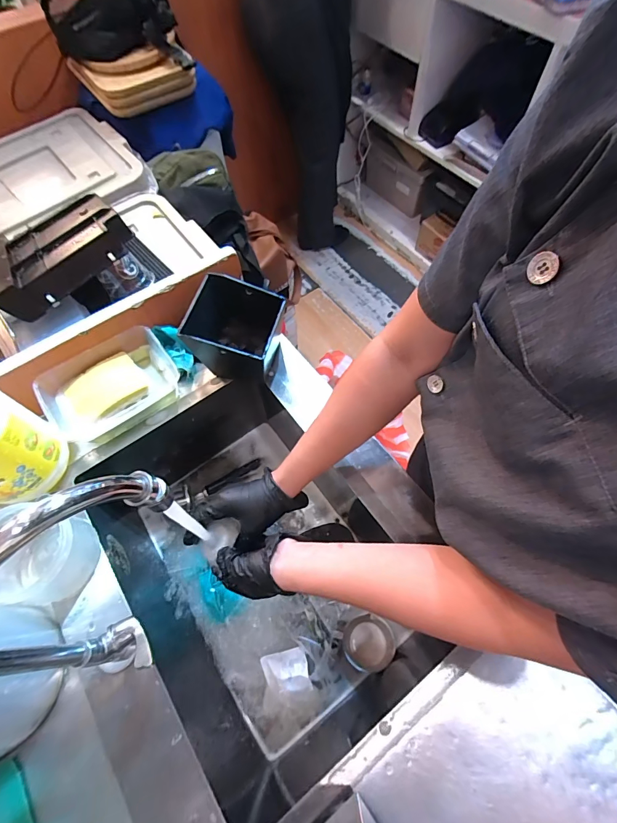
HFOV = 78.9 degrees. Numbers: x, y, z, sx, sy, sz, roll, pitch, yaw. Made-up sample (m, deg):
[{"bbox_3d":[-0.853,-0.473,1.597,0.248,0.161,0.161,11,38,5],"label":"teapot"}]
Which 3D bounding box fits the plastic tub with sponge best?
[{"bbox_3d":[-0.279,-0.033,0.540,0.177,0.066,0.108,-35,67,-13],"label":"plastic tub with sponge"}]

